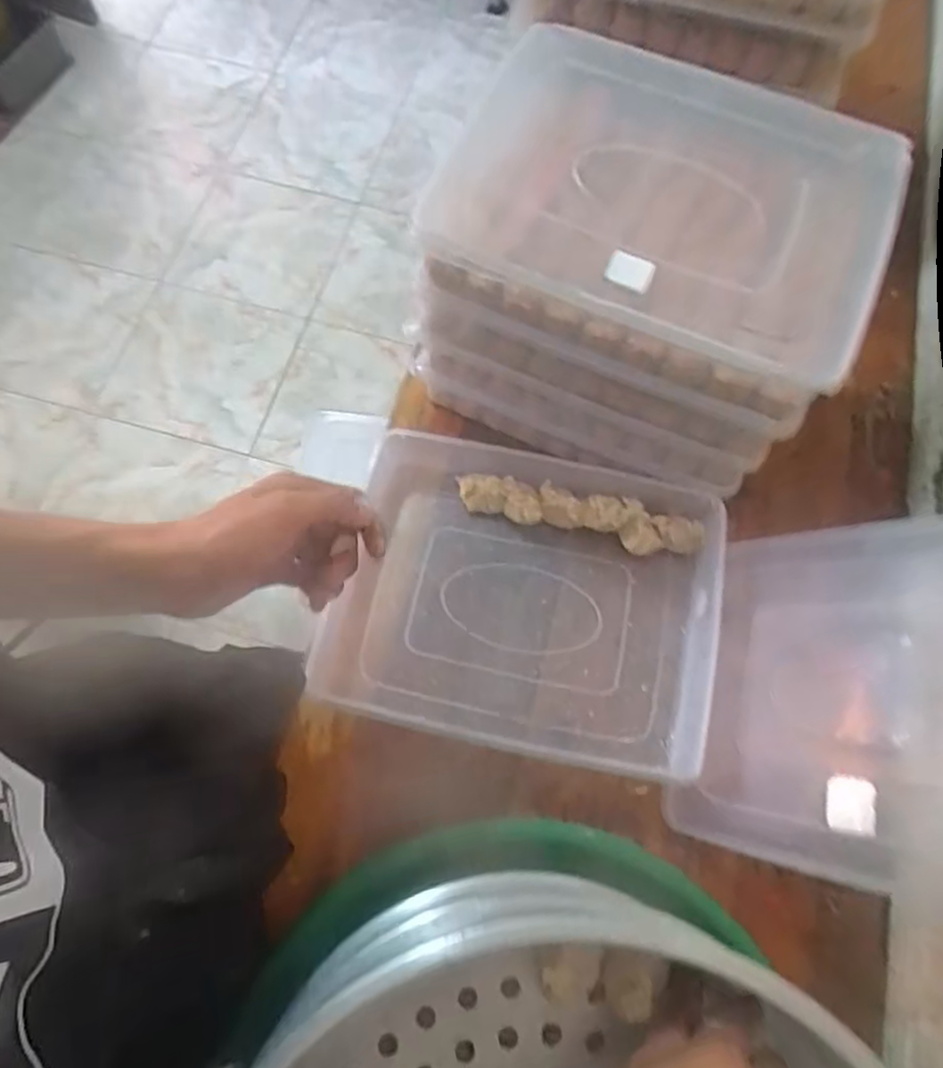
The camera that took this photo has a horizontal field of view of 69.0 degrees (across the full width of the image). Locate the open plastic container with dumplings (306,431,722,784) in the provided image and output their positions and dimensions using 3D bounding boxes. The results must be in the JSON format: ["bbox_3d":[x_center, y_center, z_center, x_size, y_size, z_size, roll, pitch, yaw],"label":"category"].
[{"bbox_3d":[0.050,0.065,0.676,0.365,0.071,0.290,13,70,2],"label":"open plastic container with dumplings"}]

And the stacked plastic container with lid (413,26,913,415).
[{"bbox_3d":[0.166,-0.289,0.590,0.368,0.055,0.293,23,70,6],"label":"stacked plastic container with lid"}]

